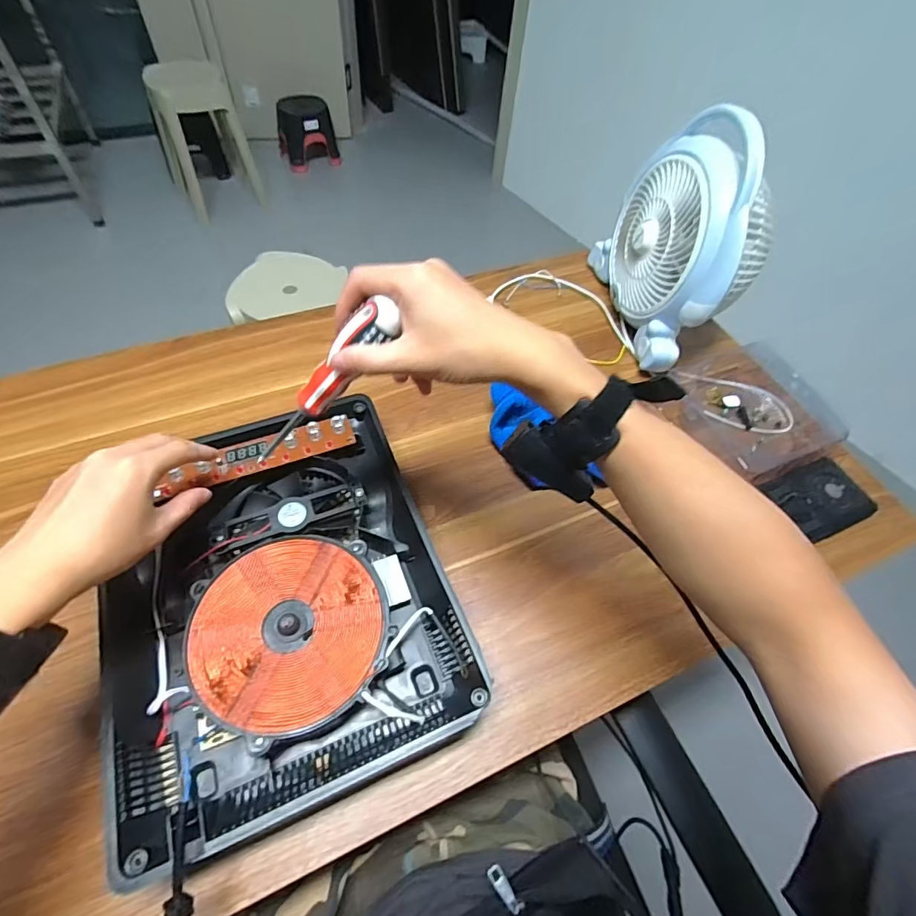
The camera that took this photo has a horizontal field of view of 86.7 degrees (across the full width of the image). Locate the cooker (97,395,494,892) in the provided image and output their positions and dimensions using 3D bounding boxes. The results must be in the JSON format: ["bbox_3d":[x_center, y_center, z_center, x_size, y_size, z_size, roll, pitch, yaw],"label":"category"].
[{"bbox_3d":[-0.153,0.116,0.429,0.266,0.066,0.327,-18,57,-15],"label":"cooker"}]

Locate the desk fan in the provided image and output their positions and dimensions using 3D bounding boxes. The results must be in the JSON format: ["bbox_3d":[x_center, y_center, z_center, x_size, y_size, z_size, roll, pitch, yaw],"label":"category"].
[{"bbox_3d":[0.299,-0.289,0.627,0.129,0.231,0.256,-4,56,-8],"label":"desk fan"}]

